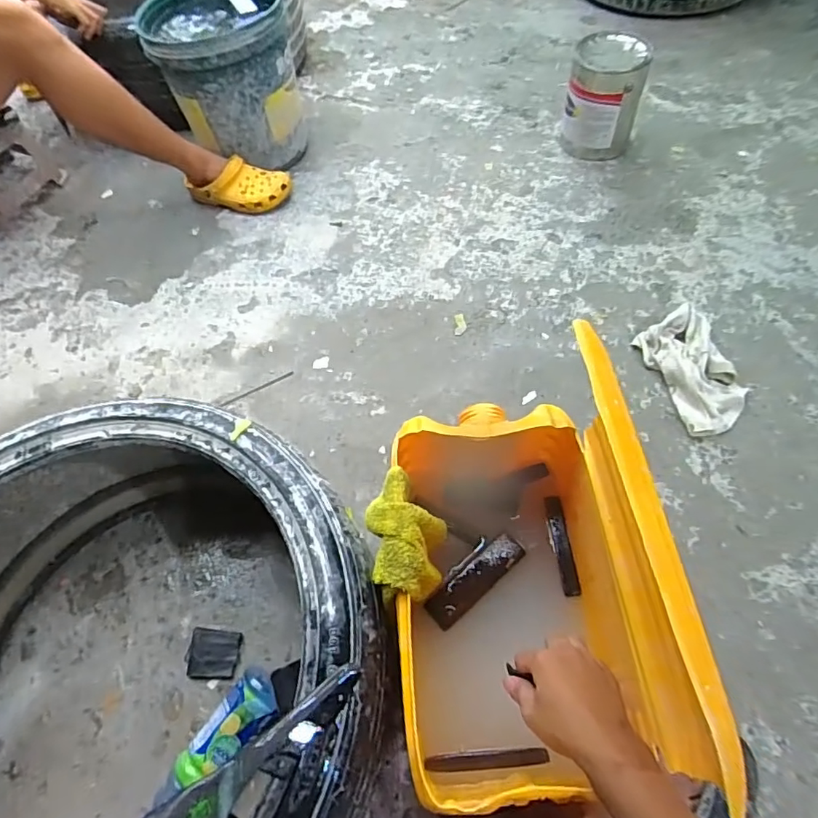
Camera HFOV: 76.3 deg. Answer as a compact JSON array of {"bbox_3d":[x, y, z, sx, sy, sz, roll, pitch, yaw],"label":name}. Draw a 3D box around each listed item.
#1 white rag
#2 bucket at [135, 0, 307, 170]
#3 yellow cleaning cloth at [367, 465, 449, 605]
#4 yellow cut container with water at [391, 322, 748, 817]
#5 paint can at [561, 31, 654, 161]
[{"bbox_3d":[0.499,-0.072,0.912,0.115,0.054,0.224,-18,61,-6],"label":"white rag"},{"bbox_3d":[-0.413,-0.769,1.203,0.279,0.271,0.312,-19,61,-7],"label":"bucket"},{"bbox_3d":[0.001,0.155,0.621,0.086,0.116,0.142,-9,61,-1],"label":"yellow cleaning cloth"},{"bbox_3d":[0.107,0.152,0.538,0.232,0.388,0.393,-6,61,0],"label":"yellow cut container with water"},{"bbox_3d":[0.441,-0.703,1.183,0.172,0.217,0.149,16,63,12],"label":"paint can"}]

